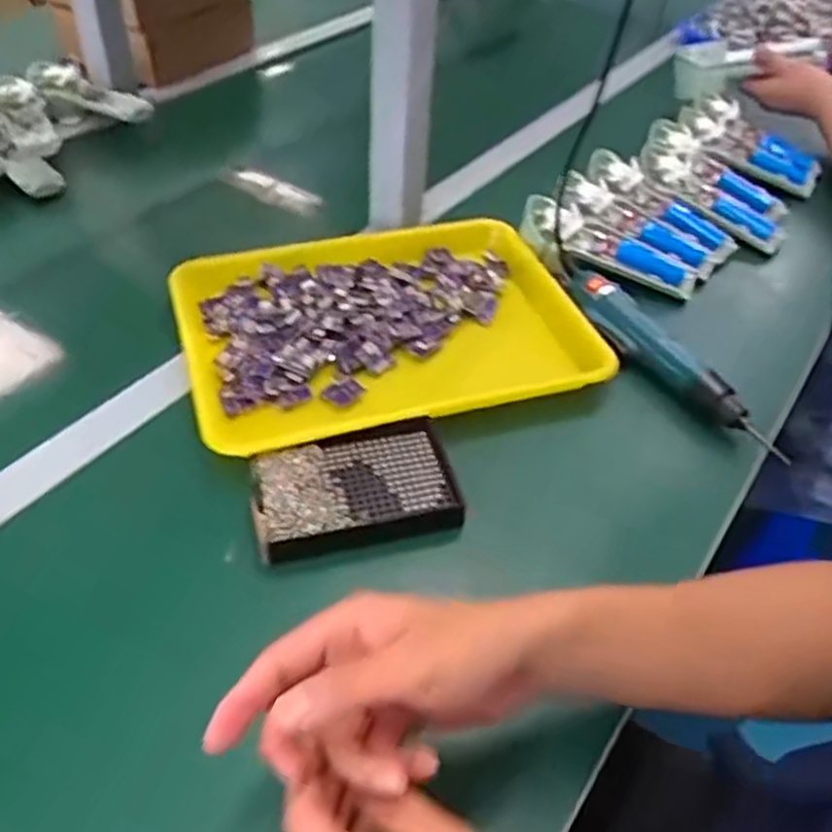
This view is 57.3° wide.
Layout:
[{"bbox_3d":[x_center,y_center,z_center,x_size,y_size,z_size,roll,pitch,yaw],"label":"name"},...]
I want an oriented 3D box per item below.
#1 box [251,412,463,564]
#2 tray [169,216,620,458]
[{"bbox_3d":[-0.044,0.051,0.537,0.138,0.023,0.088,-10,46,-13],"label":"box"},{"bbox_3d":[-0.028,-0.082,0.665,0.335,0.037,0.245,-11,46,-15],"label":"tray"}]

